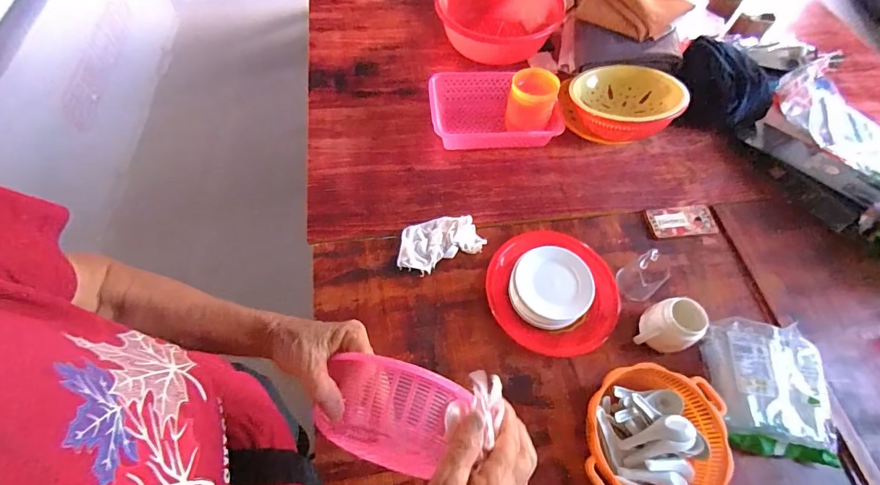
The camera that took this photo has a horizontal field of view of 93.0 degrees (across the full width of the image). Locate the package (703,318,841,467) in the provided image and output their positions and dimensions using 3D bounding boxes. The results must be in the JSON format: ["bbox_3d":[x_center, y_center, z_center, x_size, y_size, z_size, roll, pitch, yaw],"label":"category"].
[{"bbox_3d":[0.581,0.256,0.743,0.190,0.064,0.225,6,60,0],"label":"package"}]

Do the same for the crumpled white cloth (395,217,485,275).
[{"bbox_3d":[-0.006,-0.003,0.869,0.175,0.024,0.104,-18,63,-14],"label":"crumpled white cloth"}]

